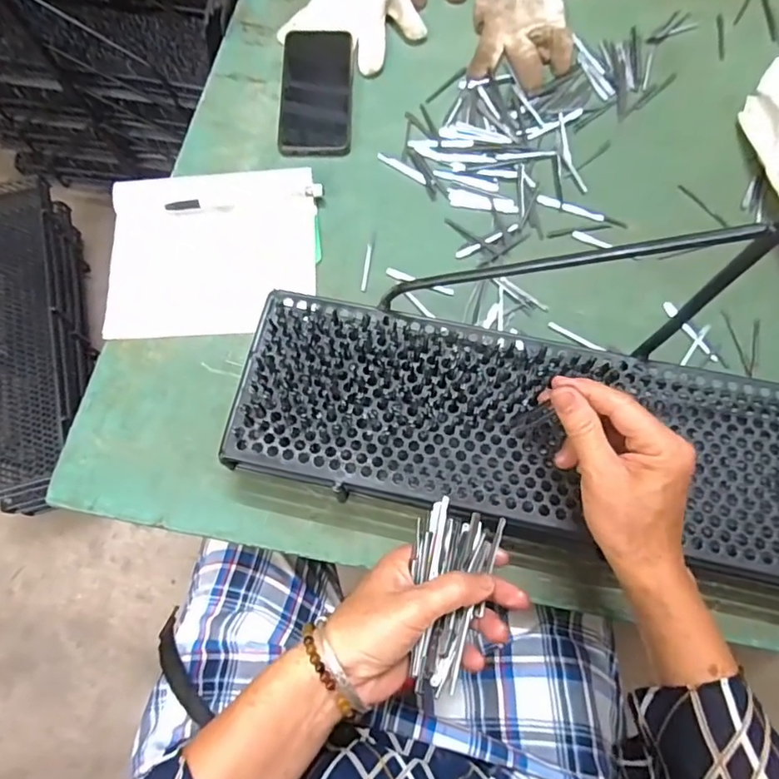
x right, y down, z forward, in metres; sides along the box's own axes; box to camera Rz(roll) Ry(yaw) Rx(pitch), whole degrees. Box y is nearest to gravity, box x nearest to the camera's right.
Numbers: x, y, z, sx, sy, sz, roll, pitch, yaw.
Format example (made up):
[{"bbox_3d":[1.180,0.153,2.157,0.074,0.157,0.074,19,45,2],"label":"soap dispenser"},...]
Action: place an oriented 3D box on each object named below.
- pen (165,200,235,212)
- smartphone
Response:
[{"bbox_3d":[-0.187,-0.181,0.521,0.063,0.007,0.010,-5,71,-20],"label":"pen"},{"bbox_3d":[-0.079,-0.326,0.576,0.076,0.009,0.168,-1,72,1],"label":"smartphone"}]

